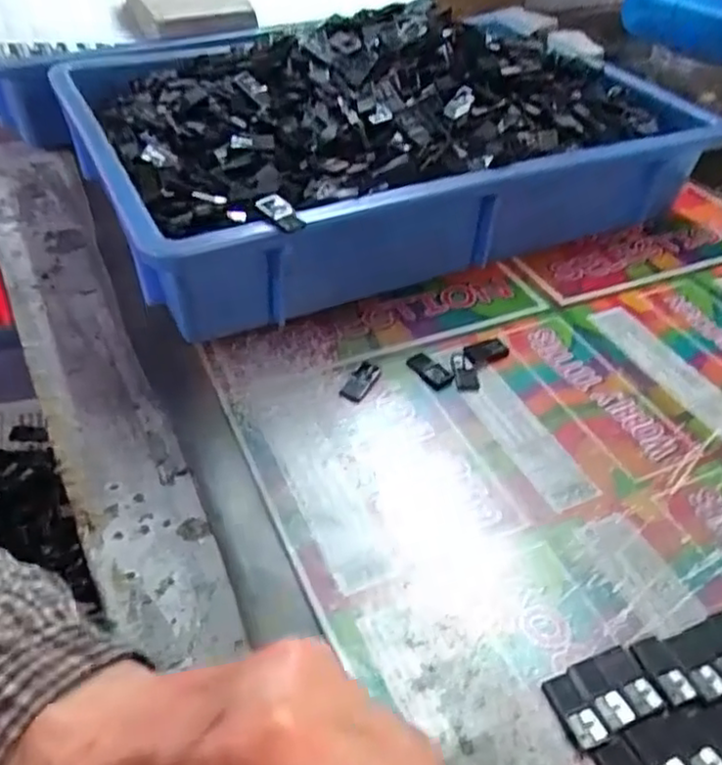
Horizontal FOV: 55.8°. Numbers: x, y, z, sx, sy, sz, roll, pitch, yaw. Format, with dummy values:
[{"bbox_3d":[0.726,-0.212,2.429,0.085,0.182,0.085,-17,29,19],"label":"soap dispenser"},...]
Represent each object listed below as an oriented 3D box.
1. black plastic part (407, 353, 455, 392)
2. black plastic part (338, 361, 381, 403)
[{"bbox_3d":[0.040,-0.007,0.391,0.016,0.004,0.029,-28,51,-29],"label":"black plastic part"},{"bbox_3d":[0.000,0.000,0.391,0.014,0.004,0.033,21,45,19],"label":"black plastic part"}]

